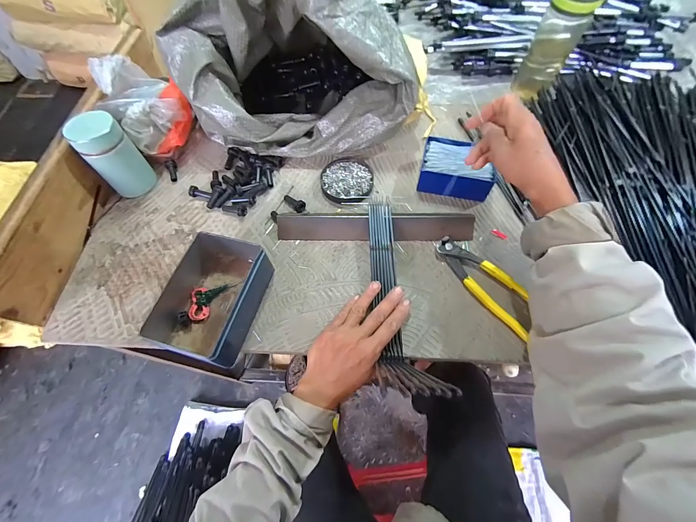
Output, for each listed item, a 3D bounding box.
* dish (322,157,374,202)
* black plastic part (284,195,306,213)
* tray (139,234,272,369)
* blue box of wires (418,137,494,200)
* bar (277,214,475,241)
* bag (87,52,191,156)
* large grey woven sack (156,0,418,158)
[{"bbox_3d":[-0.001,-0.130,0.500,0.081,0.014,0.089,-1,63,1],"label":"dish"},{"bbox_3d":[-0.083,-0.090,0.483,0.042,0.014,0.018,32,67,32],"label":"black plastic part"},{"bbox_3d":[-0.171,0.043,0.390,0.108,0.058,0.151,13,64,8],"label":"tray"},{"bbox_3d":[0.167,-0.142,0.485,0.107,0.043,0.087,13,64,8],"label":"blue box of wires"},{"bbox_3d":[0.039,-0.047,0.450,0.277,0.024,0.031,2,63,2],"label":"bar"},{"bbox_3d":[-0.333,-0.257,0.514,0.108,0.118,0.161,-34,67,-15],"label":"bag"},{"bbox_3d":[-0.081,-0.321,0.479,0.354,0.228,0.265,-1,63,1],"label":"large grey woven sack"}]

